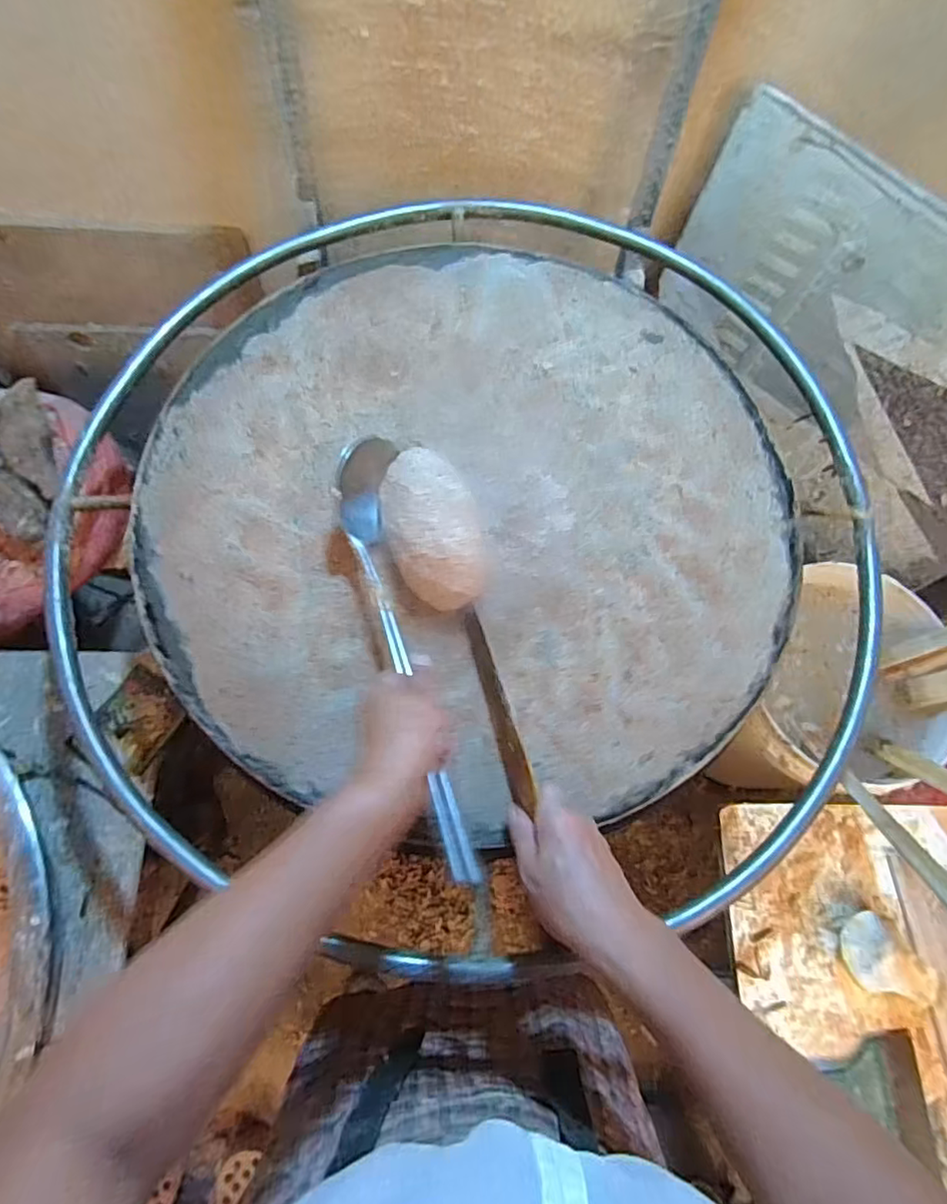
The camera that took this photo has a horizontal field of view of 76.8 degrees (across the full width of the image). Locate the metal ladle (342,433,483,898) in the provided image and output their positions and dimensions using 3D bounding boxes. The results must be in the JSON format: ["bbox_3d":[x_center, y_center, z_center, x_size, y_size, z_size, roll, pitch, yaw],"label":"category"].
[{"bbox_3d":[-0.056,0.021,0.496,0.059,0.048,0.397,-14,62,-8],"label":"metal ladle"}]

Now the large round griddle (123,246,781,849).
[{"bbox_3d":[-0.002,-0.106,0.584,0.603,0.027,0.601,1,69,-3],"label":"large round griddle"}]

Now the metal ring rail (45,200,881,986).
[{"bbox_3d":[-0.004,-0.095,0.618,0.823,0.043,0.830,-2,71,-2],"label":"metal ring rail"}]

